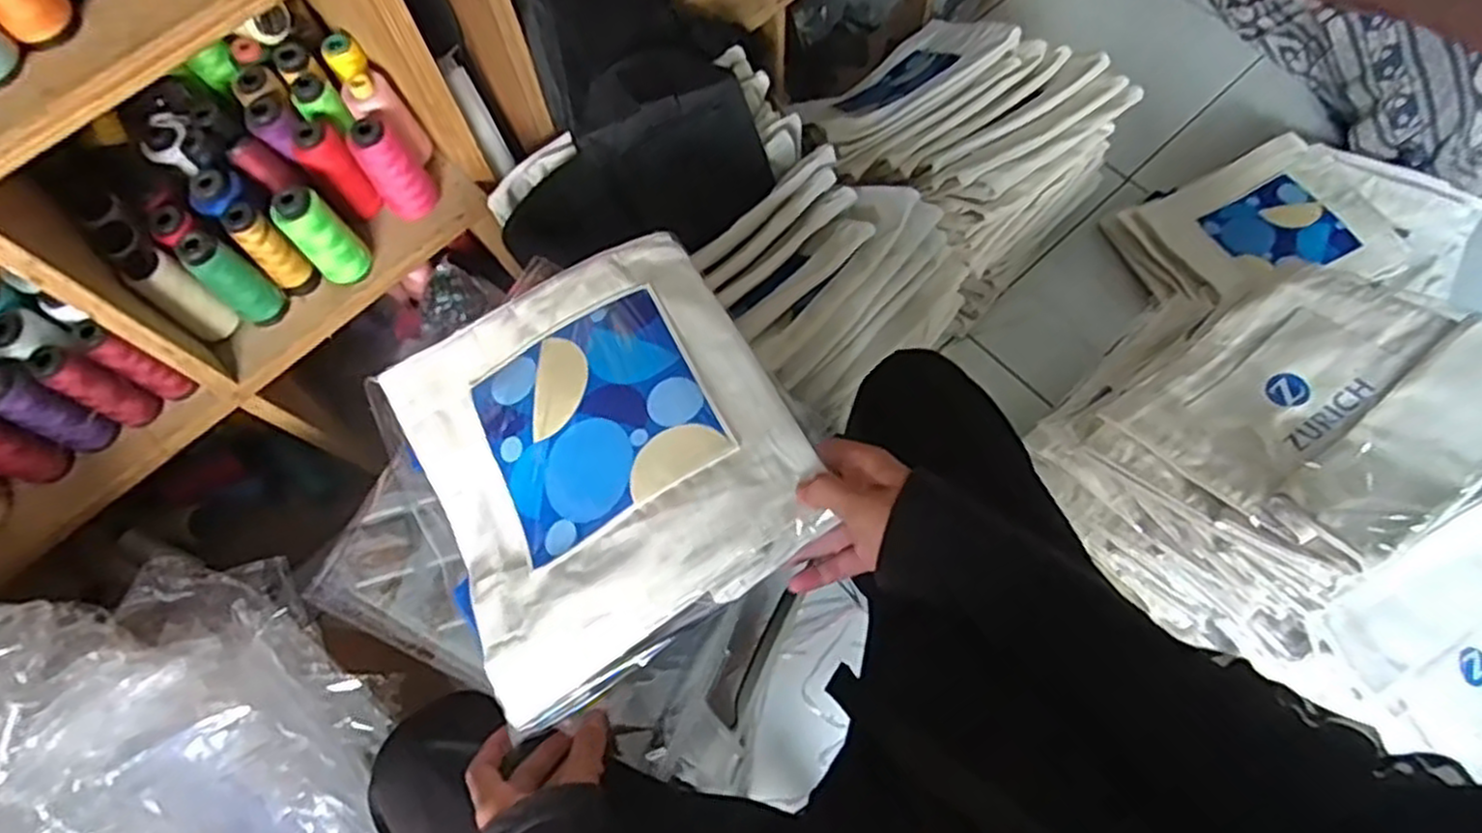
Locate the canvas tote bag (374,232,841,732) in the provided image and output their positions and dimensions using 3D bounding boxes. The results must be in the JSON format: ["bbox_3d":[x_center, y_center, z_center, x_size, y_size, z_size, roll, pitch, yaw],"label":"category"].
[{"bbox_3d":[-0.101,0.016,0.522,0.242,0.032,0.281,-33,60,4],"label":"canvas tote bag"}]

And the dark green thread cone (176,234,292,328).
[{"bbox_3d":[-0.491,-0.130,0.747,0.037,0.108,0.040,33,73,14],"label":"dark green thread cone"}]

